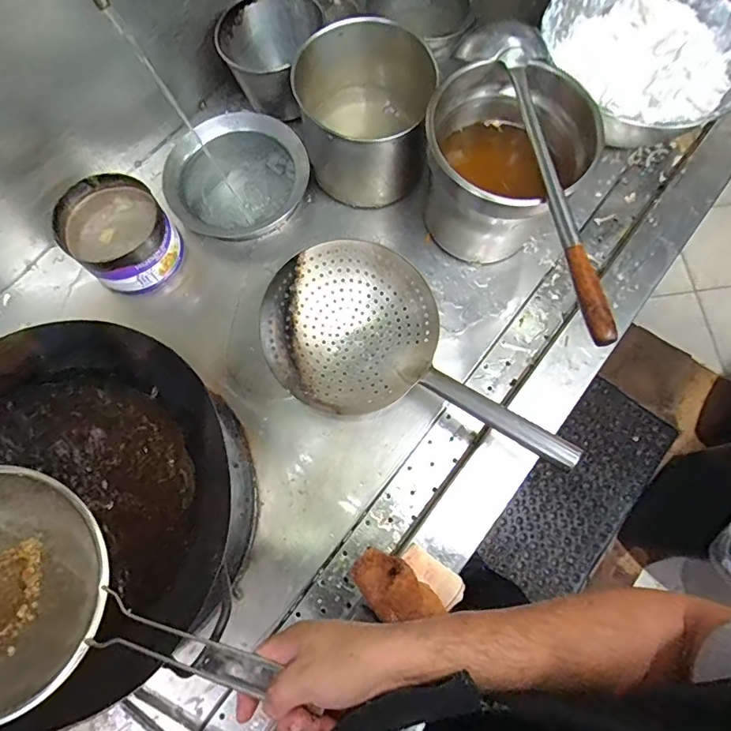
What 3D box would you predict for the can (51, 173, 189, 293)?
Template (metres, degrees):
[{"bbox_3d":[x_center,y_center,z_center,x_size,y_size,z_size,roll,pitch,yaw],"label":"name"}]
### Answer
[{"bbox_3d":[-0.396,-0.213,0.771,0.159,0.112,0.151,0,73,1],"label":"can"}]

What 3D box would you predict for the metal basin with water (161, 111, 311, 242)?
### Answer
[{"bbox_3d":[-0.219,-0.326,0.815,0.244,0.064,0.208,-33,76,-8],"label":"metal basin with water"}]

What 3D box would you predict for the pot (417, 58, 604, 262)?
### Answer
[{"bbox_3d":[0.187,-0.289,0.727,0.188,0.229,0.217,41,78,12],"label":"pot"}]

